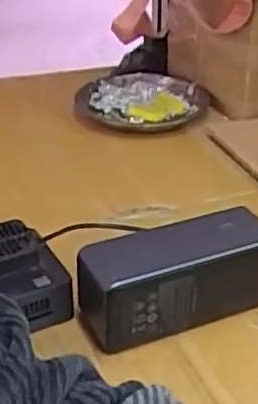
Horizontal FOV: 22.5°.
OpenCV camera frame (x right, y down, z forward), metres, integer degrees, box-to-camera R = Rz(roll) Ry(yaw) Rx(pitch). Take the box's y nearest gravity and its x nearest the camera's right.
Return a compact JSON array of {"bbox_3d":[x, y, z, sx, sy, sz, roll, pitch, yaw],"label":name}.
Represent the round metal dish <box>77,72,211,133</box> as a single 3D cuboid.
[{"bbox_3d":[0.017,-0.113,0.721,0.135,0.023,0.134,0,31,0],"label":"round metal dish"}]

